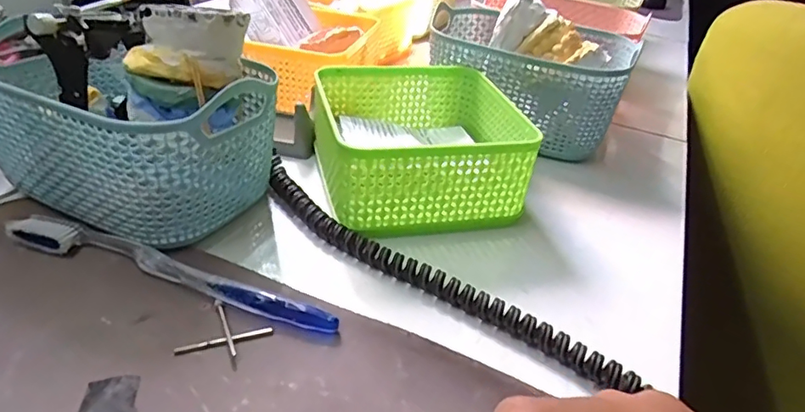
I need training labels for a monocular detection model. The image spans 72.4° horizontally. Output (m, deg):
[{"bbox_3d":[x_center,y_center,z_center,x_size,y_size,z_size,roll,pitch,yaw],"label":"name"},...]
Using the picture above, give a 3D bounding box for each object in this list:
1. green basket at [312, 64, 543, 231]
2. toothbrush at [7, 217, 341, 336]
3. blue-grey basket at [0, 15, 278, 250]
[{"bbox_3d":[0.011,-0.044,0.385,0.125,0.063,0.129,-4,34,-14],"label":"green basket"},{"bbox_3d":[-0.120,0.034,0.288,0.186,0.012,0.020,14,34,11],"label":"toothbrush"},{"bbox_3d":[-0.168,-0.047,0.330,0.168,0.093,0.111,17,35,16],"label":"blue-grey basket"}]

